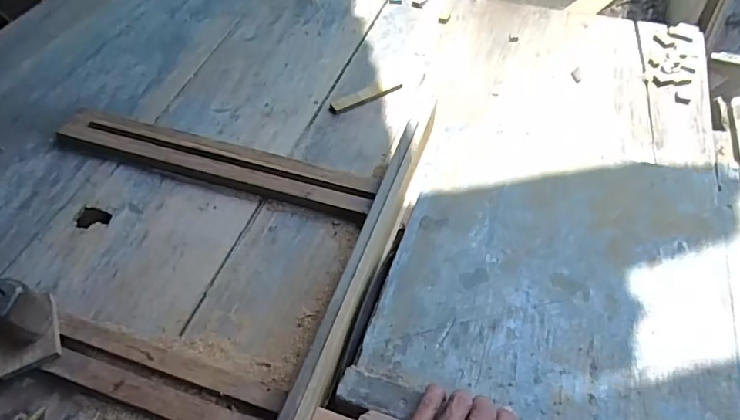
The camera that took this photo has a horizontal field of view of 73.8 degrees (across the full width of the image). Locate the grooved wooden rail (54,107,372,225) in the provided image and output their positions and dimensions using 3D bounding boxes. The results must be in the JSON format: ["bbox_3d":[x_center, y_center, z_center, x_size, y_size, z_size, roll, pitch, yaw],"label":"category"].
[{"bbox_3d":[-0.201,-0.064,0.631,0.424,0.027,0.065,14,51,12],"label":"grooved wooden rail"}]

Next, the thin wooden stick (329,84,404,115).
[{"bbox_3d":[-0.004,-0.166,0.725,0.117,0.009,0.021,-23,54,-18],"label":"thin wooden stick"}]

